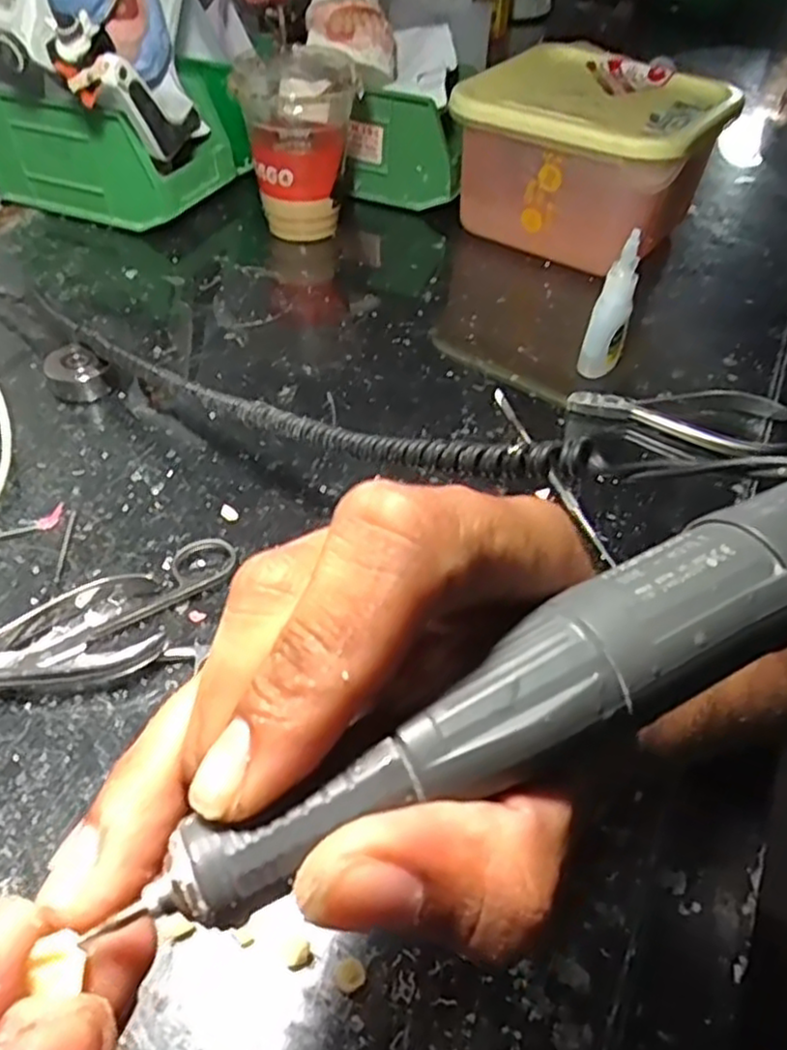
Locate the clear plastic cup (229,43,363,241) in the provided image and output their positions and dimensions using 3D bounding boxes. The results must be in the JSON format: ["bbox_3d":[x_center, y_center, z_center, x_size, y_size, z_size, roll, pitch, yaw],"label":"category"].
[{"bbox_3d":[-0.070,-0.288,0.544,0.086,0.113,0.101,-2,47,-4],"label":"clear plastic cup"}]

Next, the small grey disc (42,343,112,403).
[{"bbox_3d":[-0.183,-0.088,0.415,0.033,0.022,0.027,-15,49,-16],"label":"small grey disc"}]

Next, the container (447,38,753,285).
[{"bbox_3d":[0.154,-0.271,0.537,0.164,0.104,0.167,32,53,25],"label":"container"}]

